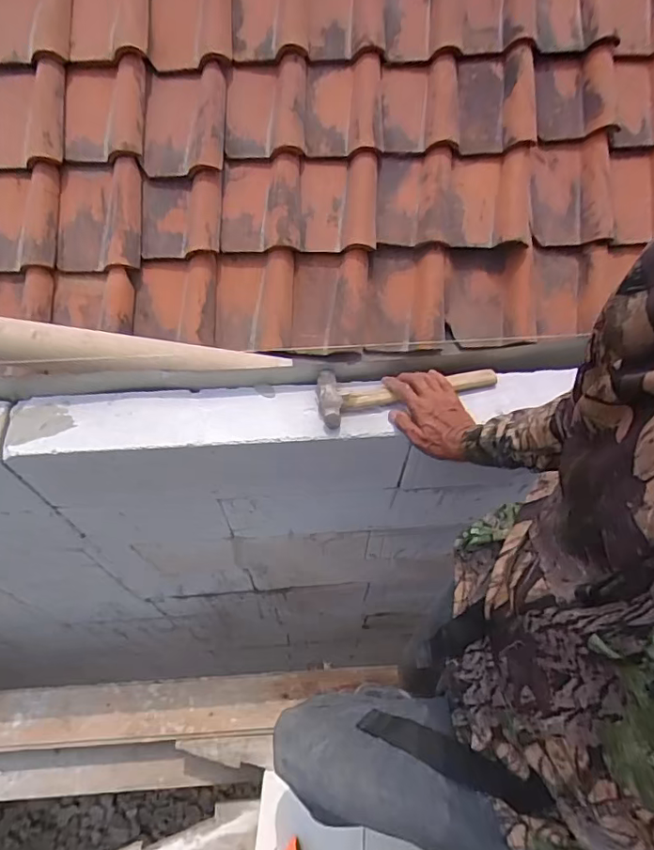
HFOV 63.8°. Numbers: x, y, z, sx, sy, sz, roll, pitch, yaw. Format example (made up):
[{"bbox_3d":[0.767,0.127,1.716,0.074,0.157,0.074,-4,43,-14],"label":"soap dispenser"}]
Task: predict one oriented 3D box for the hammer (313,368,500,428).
[{"bbox_3d":[0.126,-0.054,0.800,0.278,0.025,0.090,-7,55,-6],"label":"hammer"}]

